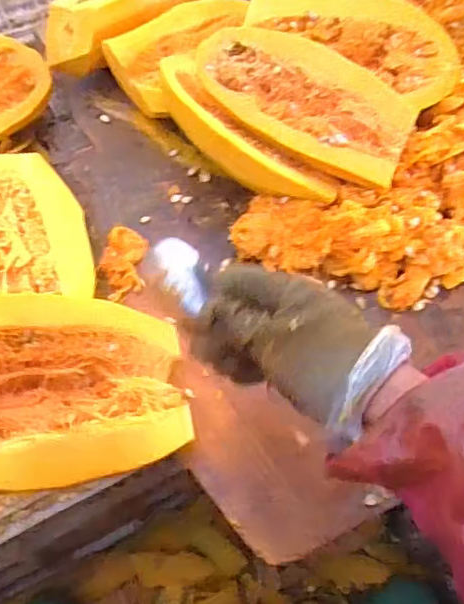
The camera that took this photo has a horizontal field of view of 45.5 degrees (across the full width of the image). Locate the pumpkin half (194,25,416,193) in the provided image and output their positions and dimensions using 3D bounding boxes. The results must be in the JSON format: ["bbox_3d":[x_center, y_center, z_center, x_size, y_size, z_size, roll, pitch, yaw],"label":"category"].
[{"bbox_3d":[0.067,-0.183,0.517,0.200,0.058,0.096,27,65,13],"label":"pumpkin half"}]

